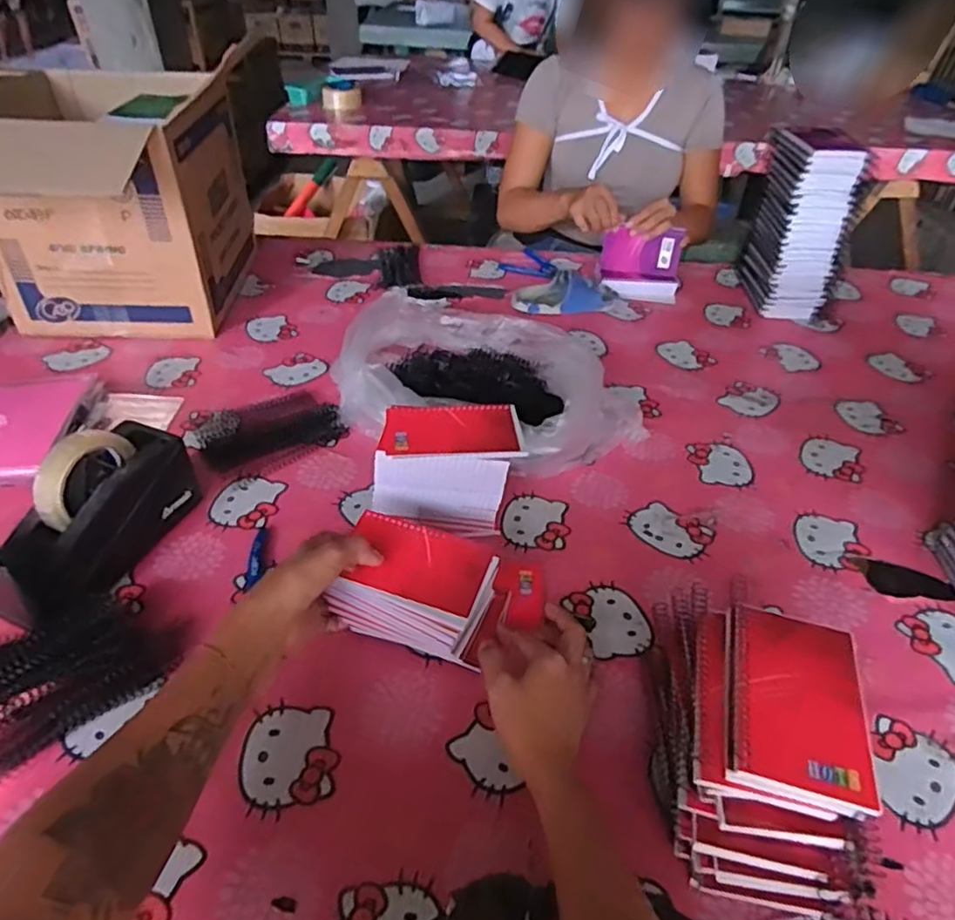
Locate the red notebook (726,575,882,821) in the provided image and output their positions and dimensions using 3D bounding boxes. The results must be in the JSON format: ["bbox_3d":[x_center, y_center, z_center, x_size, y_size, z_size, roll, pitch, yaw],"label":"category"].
[{"bbox_3d":[0.212,0.154,0.433,0.084,0.011,0.142,12,42,12],"label":"red notebook"}]

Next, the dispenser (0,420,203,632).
[{"bbox_3d":[-0.363,0.055,0.610,0.077,0.124,0.212,12,42,12],"label":"dispenser"}]

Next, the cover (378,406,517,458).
[{"bbox_3d":[-0.028,-0.032,0.654,0.134,0.007,0.070,-3,48,-7],"label":"cover"}]

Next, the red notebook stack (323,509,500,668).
[{"bbox_3d":[-0.057,0.113,0.590,0.131,0.075,0.090,15,42,15],"label":"red notebook stack"}]

